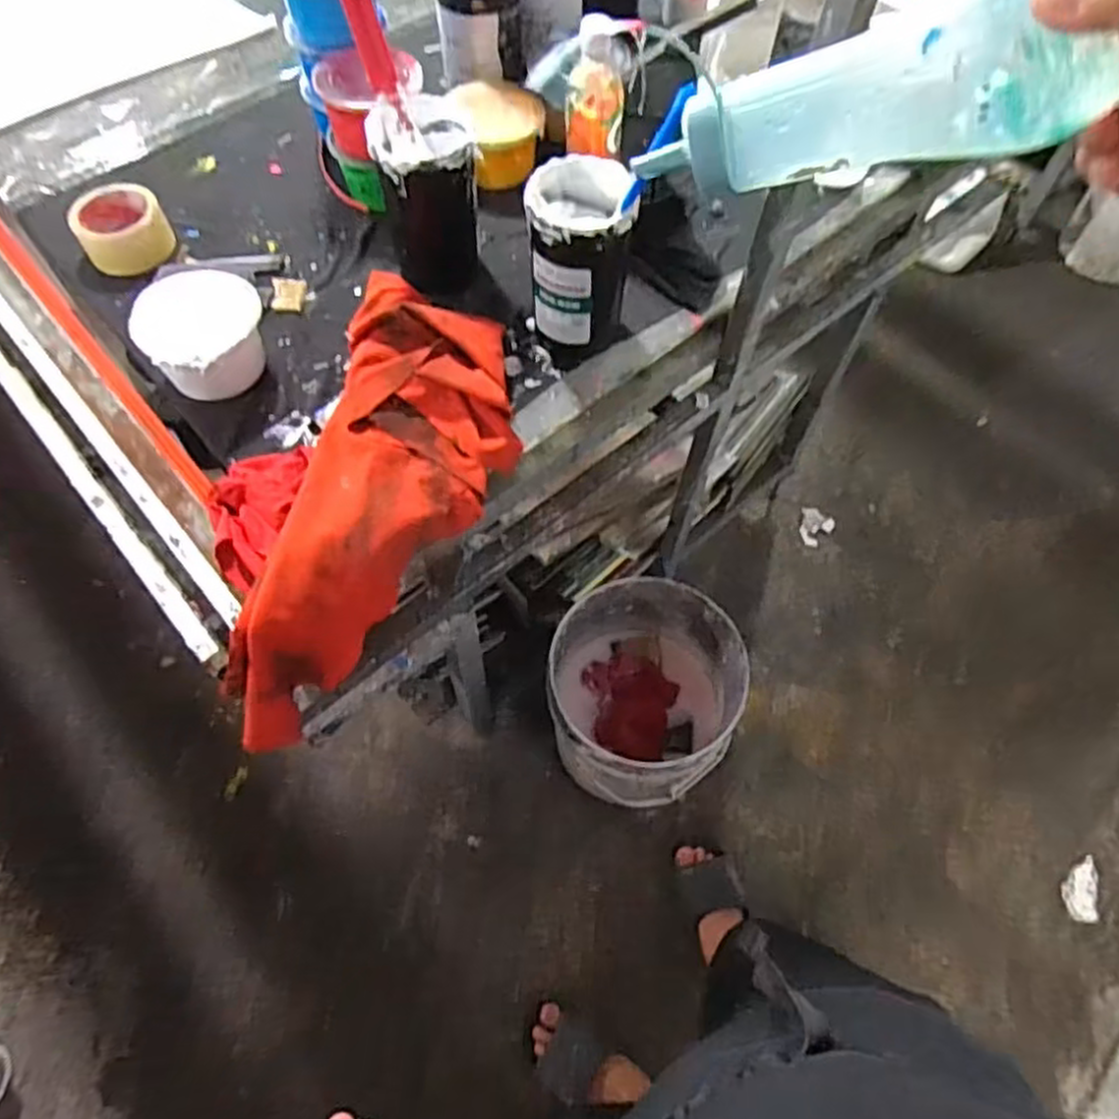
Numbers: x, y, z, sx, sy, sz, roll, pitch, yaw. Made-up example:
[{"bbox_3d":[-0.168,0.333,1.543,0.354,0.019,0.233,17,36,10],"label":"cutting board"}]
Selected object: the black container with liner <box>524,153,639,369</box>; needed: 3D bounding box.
[{"bbox_3d":[0.021,-0.299,0.775,0.106,0.164,0.117,4,62,1],"label":"black container with liner"}]

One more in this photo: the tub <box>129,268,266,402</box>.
[{"bbox_3d":[-0.362,-0.231,0.784,0.122,0.090,0.114,0,62,-1],"label":"tub"}]

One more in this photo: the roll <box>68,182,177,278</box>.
[{"bbox_3d":[-0.526,-0.398,0.916,0.104,0.051,0.115,-28,66,-15],"label":"roll"}]

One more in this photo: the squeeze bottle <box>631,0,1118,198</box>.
[{"bbox_3d":[0.131,-0.193,0.317,0.171,0.056,0.045,-1,59,26],"label":"squeeze bottle"}]

